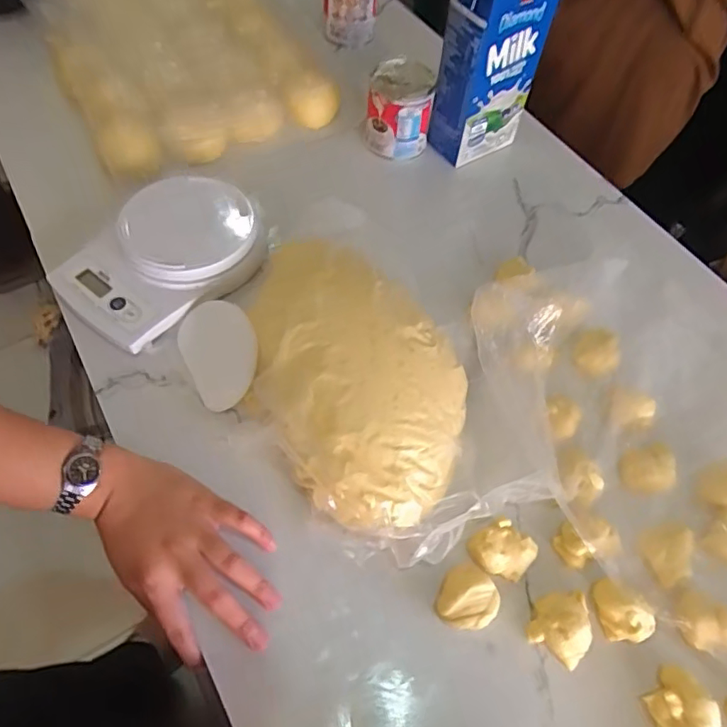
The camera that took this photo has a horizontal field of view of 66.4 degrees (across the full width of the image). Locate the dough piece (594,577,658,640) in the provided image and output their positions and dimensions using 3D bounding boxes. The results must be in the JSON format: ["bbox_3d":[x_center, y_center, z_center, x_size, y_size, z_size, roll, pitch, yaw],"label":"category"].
[{"bbox_3d":[0.186,0.177,0.399,0.030,0.023,0.042,-17,62,-13],"label":"dough piece"}]

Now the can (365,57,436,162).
[{"bbox_3d":[0.042,-0.286,0.637,0.069,0.086,0.066,2,59,-3],"label":"can"}]

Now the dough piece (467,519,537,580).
[{"bbox_3d":[0.104,0.142,0.419,0.044,0.019,0.039,38,64,17],"label":"dough piece"}]

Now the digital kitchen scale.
[{"bbox_3d":[-0.190,-0.108,0.535,0.138,0.043,0.186,37,64,17],"label":"digital kitchen scale"}]

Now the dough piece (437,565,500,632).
[{"bbox_3d":[0.076,0.168,0.398,0.040,0.026,0.041,27,61,12],"label":"dough piece"}]

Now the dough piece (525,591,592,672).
[{"bbox_3d":[0.144,0.182,0.394,0.038,0.026,0.048,33,63,15],"label":"dough piece"}]

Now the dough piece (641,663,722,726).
[{"bbox_3d":[0.211,0.230,0.371,0.038,0.025,0.042,-24,64,-17],"label":"dough piece"}]

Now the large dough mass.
[{"bbox_3d":[-0.010,0.003,0.467,0.164,0.060,0.271,-25,64,-17],"label":"large dough mass"}]

